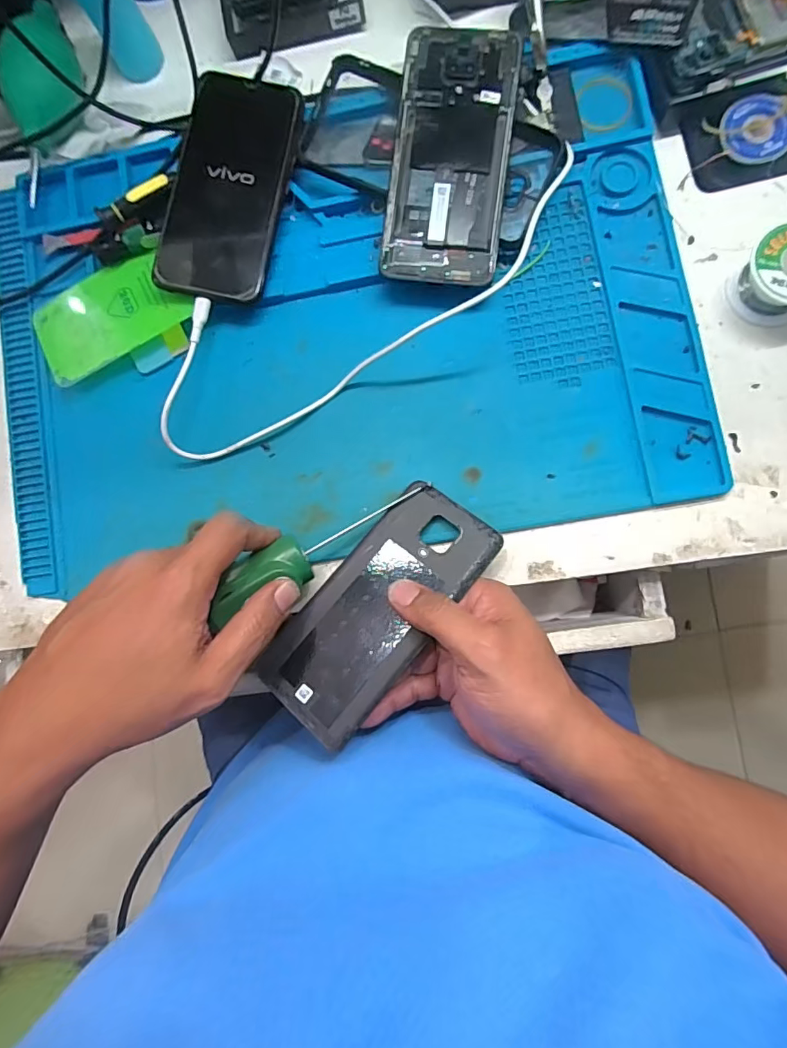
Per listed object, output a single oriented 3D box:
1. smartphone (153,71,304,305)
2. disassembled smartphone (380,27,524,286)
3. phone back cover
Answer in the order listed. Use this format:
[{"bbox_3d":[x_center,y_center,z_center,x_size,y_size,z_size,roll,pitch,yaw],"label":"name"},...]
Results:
[{"bbox_3d":[-0.112,-0.230,0.337,0.075,0.009,0.156,11,88,-1],"label":"smartphone"},{"bbox_3d":[0.037,-0.238,0.320,0.075,0.004,0.162,7,90,4],"label":"disassembled smartphone"},{"bbox_3d":[-0.009,0.049,0.304,0.074,0.006,0.160,37,79,21],"label":"phone back cover"}]

